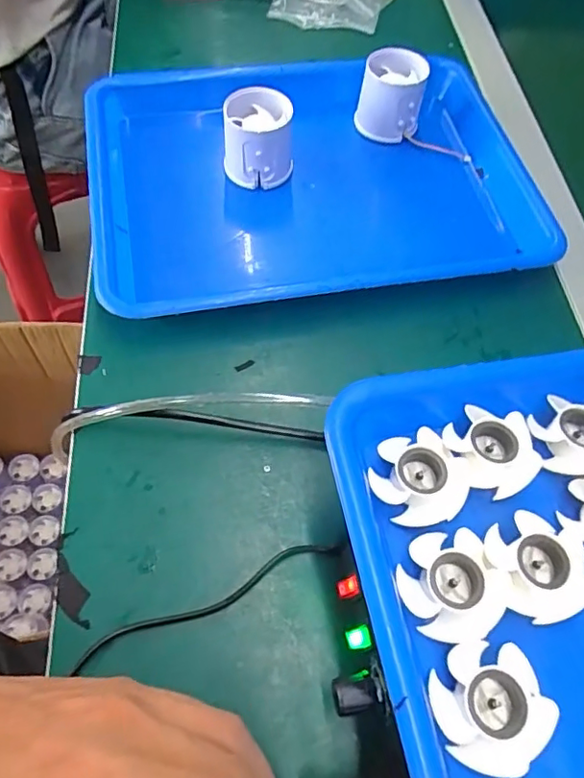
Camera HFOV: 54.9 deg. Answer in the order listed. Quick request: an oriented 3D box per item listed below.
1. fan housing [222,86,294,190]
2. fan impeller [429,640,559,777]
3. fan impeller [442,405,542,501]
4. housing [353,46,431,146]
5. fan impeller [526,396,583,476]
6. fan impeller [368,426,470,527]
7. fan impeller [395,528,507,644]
[{"bbox_3d":[-0.026,-0.193,0.439,0.053,0.057,0.050,-2,61,-4],"label":"fan housing"},{"bbox_3d":[0.076,0.122,0.216,0.040,0.015,0.043,-14,62,-12],"label":"fan impeller"},{"bbox_3d":[0.095,0.029,0.269,0.040,0.016,0.042,2,60,-4],"label":"fan impeller"},{"bbox_3d":[0.084,-0.248,0.476,0.051,0.054,0.055,1,62,-2],"label":"housing"},{"bbox_3d":[0.139,0.025,0.274,0.039,0.013,0.041,-15,63,-13],"label":"fan impeller"},{"bbox_3d":[0.059,0.041,0.261,0.040,0.015,0.043,2,60,-4],"label":"fan impeller"},{"bbox_3d":[0.067,0.083,0.237,0.039,0.015,0.042,2,60,-4],"label":"fan impeller"}]

